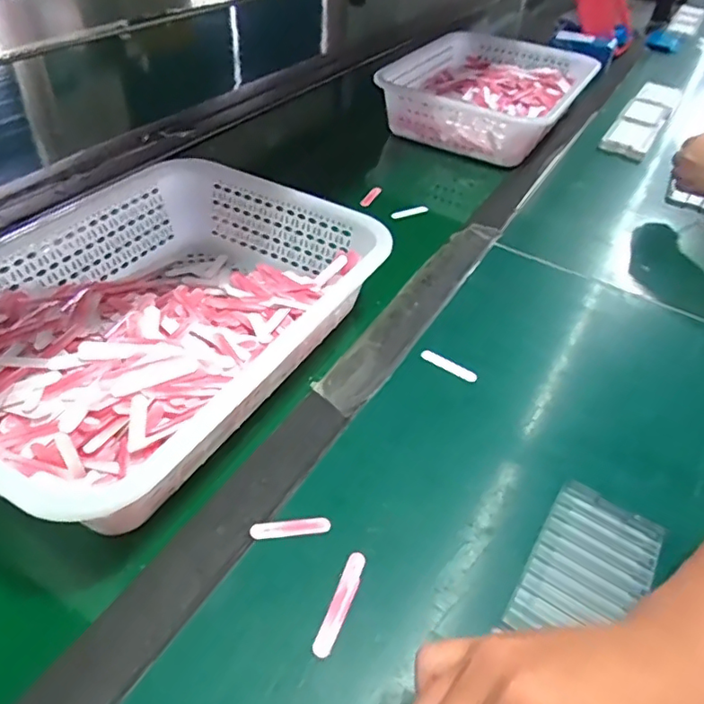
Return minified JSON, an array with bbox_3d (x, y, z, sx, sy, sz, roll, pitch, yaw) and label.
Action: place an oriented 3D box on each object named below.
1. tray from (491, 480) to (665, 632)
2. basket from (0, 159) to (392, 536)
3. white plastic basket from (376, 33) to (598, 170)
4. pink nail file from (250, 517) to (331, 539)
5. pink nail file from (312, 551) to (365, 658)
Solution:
[{"bbox_3d":[0.151,0.136,0.358,0.067,0.010,0.113,27,48,22],"label":"tray"},{"bbox_3d":[-0.163,-0.032,0.460,0.240,0.083,0.350,26,47,20],"label":"basket"},{"bbox_3d":[0.216,-0.427,0.906,0.270,0.069,0.367,22,46,18],"label":"white plastic basket"},{"bbox_3d":[-0.040,0.115,0.367,0.051,0.004,0.012,-5,44,-10],"label":"pink nail file"},{"bbox_3d":[-0.006,0.149,0.336,0.012,0.004,0.063,17,45,13],"label":"pink nail file"}]

